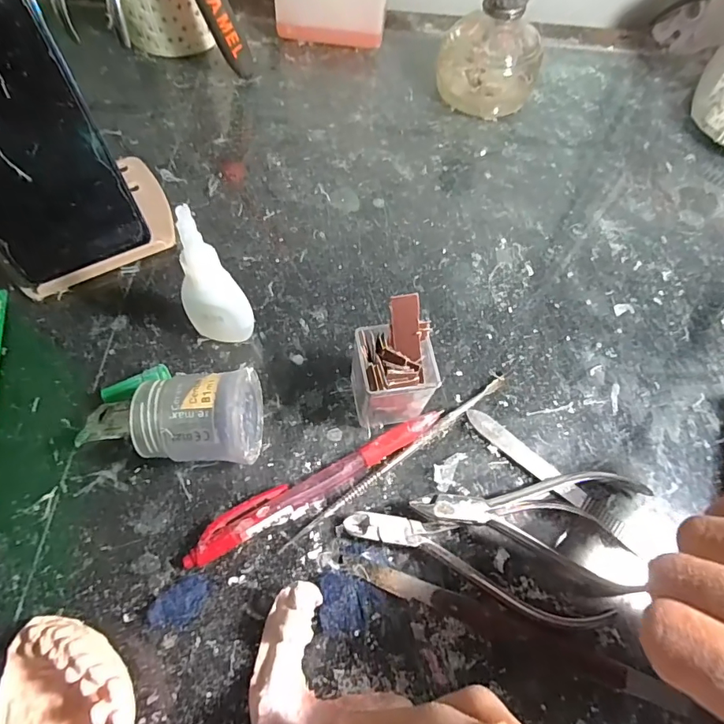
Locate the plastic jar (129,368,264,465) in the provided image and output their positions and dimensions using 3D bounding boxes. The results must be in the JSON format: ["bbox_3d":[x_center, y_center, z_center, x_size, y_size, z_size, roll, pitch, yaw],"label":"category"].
[{"bbox_3d":[-0.077,0.028,0.222,0.052,0.043,0.042,2,63,-2],"label":"plastic jar"}]

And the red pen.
[{"bbox_3d":[-0.020,0.057,0.228,0.133,0.011,0.017,-27,67,-16],"label":"red pen"}]

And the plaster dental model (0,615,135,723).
[{"bbox_3d":[-0.113,0.132,0.175,0.054,0.029,0.061,3,63,-2],"label":"plaster dental model"}]

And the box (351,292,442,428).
[{"bbox_3d":[0.012,0.004,0.226,0.044,0.067,0.044,-3,63,-5],"label":"box"}]

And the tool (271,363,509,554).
[{"bbox_3d":[0.023,0.045,0.239,0.151,0.007,0.006,-33,69,-18],"label":"tool"}]

